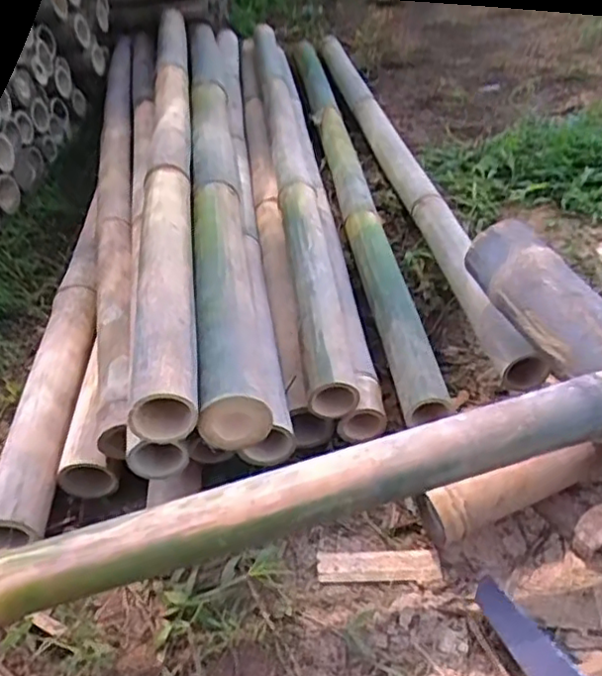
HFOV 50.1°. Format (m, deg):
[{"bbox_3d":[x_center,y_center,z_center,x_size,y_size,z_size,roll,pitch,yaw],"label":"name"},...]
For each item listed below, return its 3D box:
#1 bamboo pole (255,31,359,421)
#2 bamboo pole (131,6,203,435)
[{"bbox_3d":[-0.028,-0.429,1.352,0.085,0.076,1.532,-8,39,-1],"label":"bamboo pole"},{"bbox_3d":[-0.225,-0.350,1.136,0.076,0.094,1.336,-10,39,-2],"label":"bamboo pole"}]

